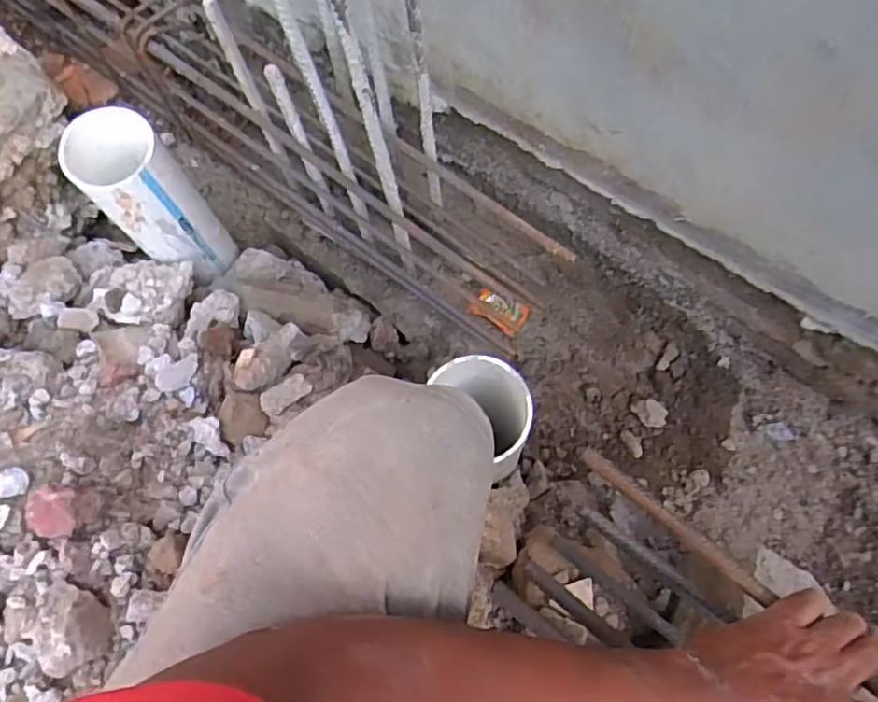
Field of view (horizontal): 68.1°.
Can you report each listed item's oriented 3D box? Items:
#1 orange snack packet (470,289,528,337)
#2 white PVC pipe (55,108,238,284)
[{"bbox_3d":[0.091,-0.060,0.987,0.083,0.022,0.046,33,76,13],"label":"orange snack packet"},{"bbox_3d":[-0.386,-0.193,0.884,0.111,0.263,0.107,-1,71,3],"label":"white PVC pipe"}]

